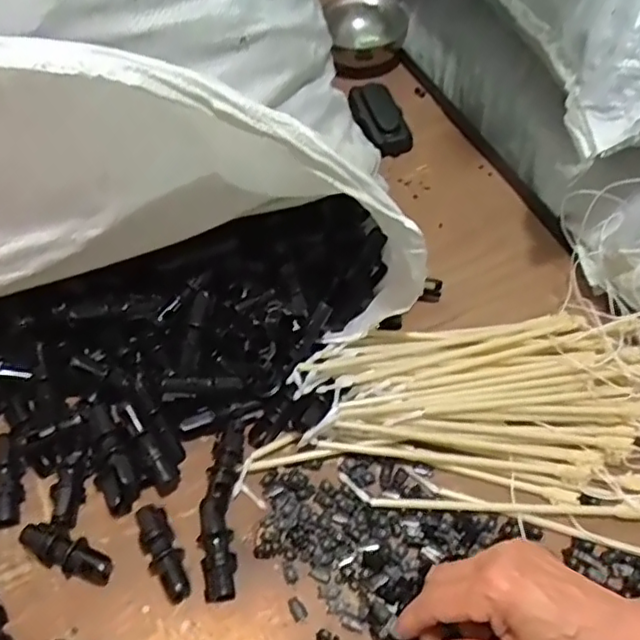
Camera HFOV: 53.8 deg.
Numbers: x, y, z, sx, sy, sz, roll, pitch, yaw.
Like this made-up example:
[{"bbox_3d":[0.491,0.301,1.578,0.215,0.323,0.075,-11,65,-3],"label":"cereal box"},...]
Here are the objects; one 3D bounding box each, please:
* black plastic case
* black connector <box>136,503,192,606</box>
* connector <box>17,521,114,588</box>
[{"bbox_3d":[0.068,-0.231,0.712,0.055,0.027,0.100,-12,54,-12],"label":"black plastic case"},{"bbox_3d":[-0.109,0.160,0.436,0.023,0.019,0.067,-25,57,-19],"label":"black connector"},{"bbox_3d":[-0.174,0.160,0.433,0.066,0.022,0.023,21,55,13],"label":"connector"}]

